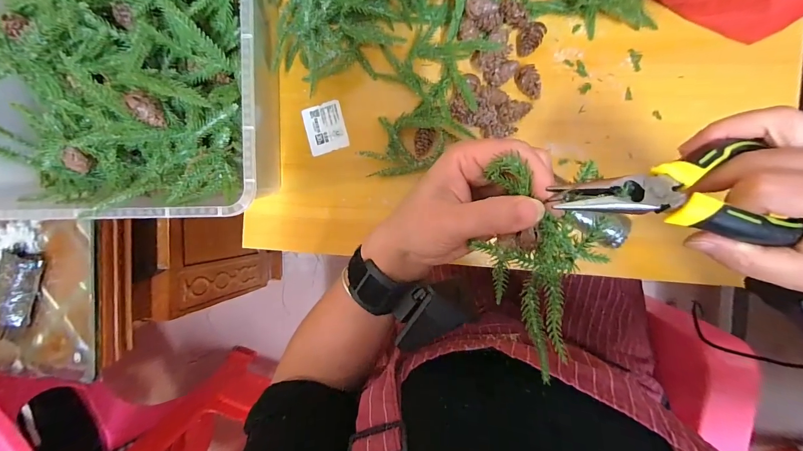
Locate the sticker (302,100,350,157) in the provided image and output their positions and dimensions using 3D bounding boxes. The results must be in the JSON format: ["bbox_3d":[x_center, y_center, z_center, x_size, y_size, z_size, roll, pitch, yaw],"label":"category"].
[{"bbox_3d":[-0.091,-0.118,0.414,0.048,0.004,0.058,-16,89,9],"label":"sticker"}]

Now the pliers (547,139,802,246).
[{"bbox_3d":[0.135,-0.019,0.174,0.121,0.021,0.051,0,91,-8],"label":"pliers"}]

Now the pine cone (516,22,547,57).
[{"bbox_3d":[0.137,-0.200,0.367,0.025,0.019,0.032,26,95,8],"label":"pine cone"}]

